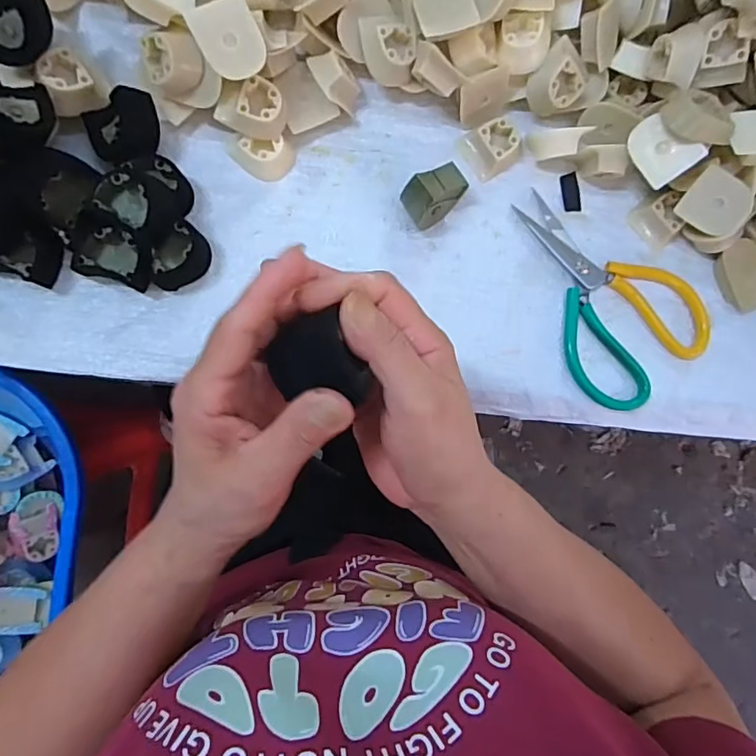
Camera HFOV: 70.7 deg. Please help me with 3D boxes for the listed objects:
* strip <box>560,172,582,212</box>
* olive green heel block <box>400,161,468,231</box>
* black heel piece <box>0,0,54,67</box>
[{"bbox_3d":[0.164,-0.157,0.451,0.015,0.004,0.033,-6,87,-8],"label":"strip"},{"bbox_3d":[0.046,-0.144,0.418,0.052,0.043,0.031,-32,91,-9],"label":"olive green heel block"},{"bbox_3d":[-0.242,-0.234,0.353,0.048,0.029,0.043,-28,123,-7],"label":"black heel piece"}]

